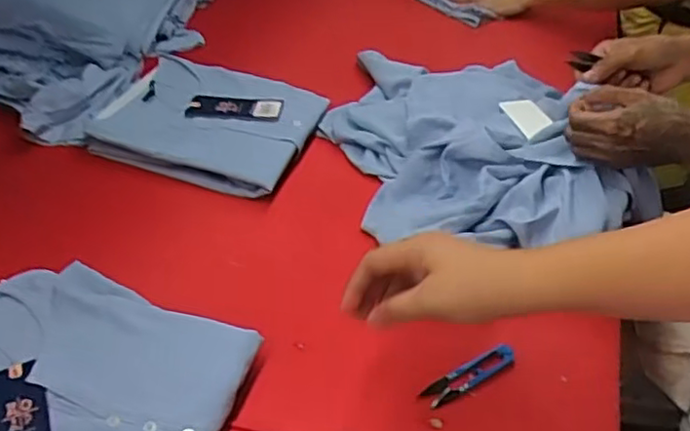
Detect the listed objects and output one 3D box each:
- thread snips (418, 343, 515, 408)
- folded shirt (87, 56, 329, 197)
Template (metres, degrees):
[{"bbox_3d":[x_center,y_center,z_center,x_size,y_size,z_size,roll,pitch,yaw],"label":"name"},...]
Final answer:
[{"bbox_3d":[0.115,0.147,0.610,0.099,0.009,0.026,-23,45,-22],"label":"thread snips"},{"bbox_3d":[-0.172,-0.123,0.854,0.254,0.045,0.211,13,43,16],"label":"folded shirt"}]

